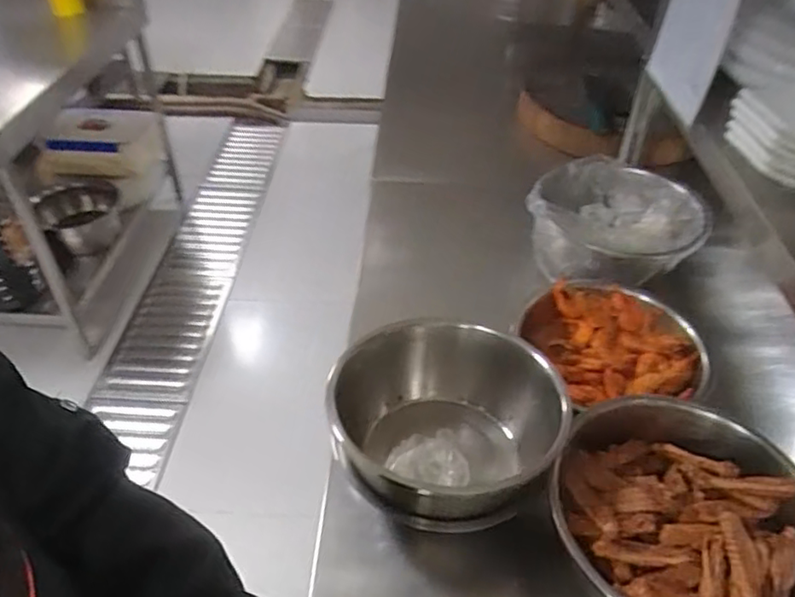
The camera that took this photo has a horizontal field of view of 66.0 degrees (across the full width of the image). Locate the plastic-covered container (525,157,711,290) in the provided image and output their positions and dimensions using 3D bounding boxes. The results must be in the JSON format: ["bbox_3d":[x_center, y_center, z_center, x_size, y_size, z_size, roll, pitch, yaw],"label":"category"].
[{"bbox_3d":[0.359,-0.125,1.029,0.267,0.099,0.260,13,44,12],"label":"plastic-covered container"}]

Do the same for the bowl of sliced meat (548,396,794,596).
[{"bbox_3d":[0.293,0.237,0.642,0.257,0.098,0.250,0,43,0],"label":"bowl of sliced meat"}]

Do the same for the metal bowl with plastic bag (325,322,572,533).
[{"bbox_3d":[0.049,0.133,0.728,0.255,0.110,0.234,0,43,0],"label":"metal bowl with plastic bag"}]

